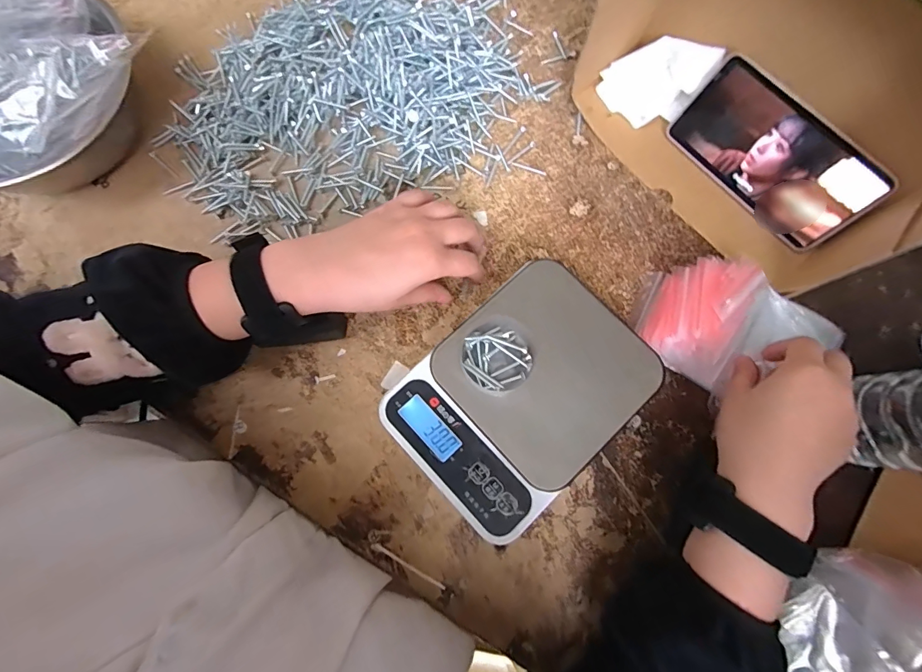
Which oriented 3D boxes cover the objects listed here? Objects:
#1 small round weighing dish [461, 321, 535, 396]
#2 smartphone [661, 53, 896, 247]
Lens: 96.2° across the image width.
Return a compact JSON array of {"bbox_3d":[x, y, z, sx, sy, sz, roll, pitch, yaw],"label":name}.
[{"bbox_3d":[0.028,0.017,0.315,0.052,0.022,0.052,-36,79,-7],"label":"small round weighing dish"},{"bbox_3d":[0.261,-0.151,0.350,0.159,0.077,0.014,49,50,8],"label":"smartphone"}]

